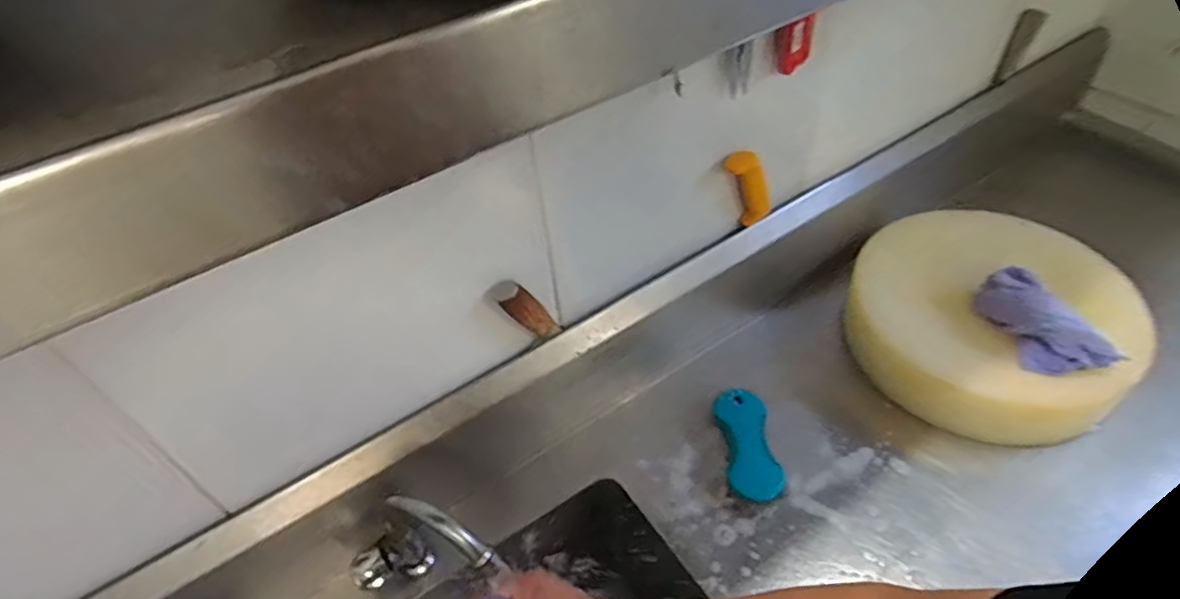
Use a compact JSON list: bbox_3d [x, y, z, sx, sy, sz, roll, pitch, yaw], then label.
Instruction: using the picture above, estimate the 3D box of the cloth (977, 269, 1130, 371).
[{"bbox_3d":[0.567,0.025,0.830,0.075,0.059,0.171,-19,48,-12],"label":"cloth"}]

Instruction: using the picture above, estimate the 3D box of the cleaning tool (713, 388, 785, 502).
[{"bbox_3d":[0.203,0.182,0.842,0.062,0.034,0.148,-8,47,-2],"label":"cleaning tool"}]

